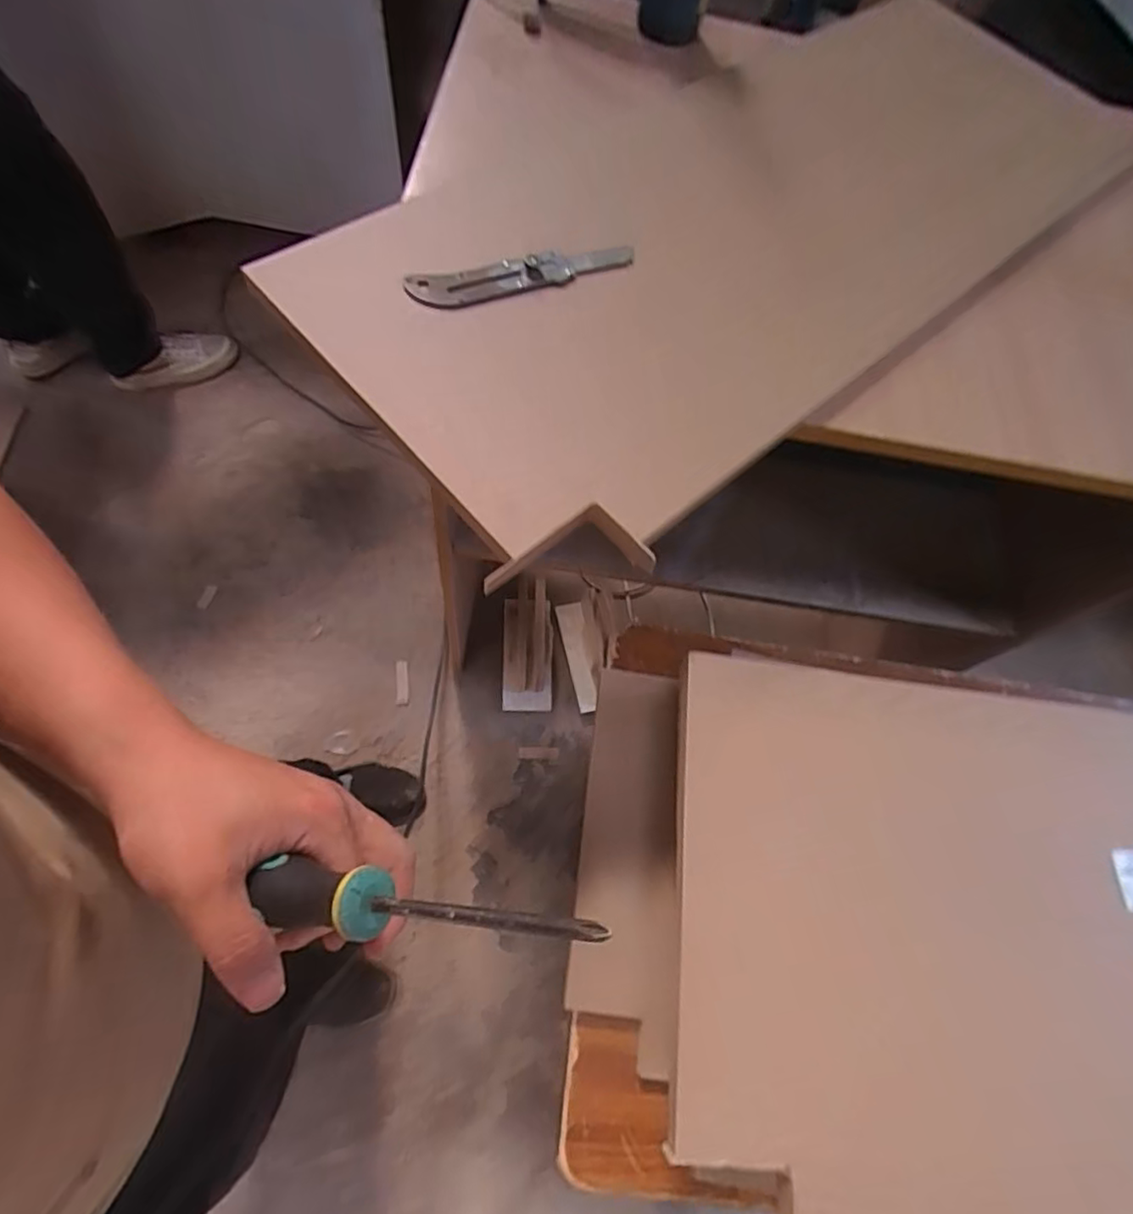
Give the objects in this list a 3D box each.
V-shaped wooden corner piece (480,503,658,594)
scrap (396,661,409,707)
[{"bbox_3d":[0.000,-0.038,0.412,0.111,0.026,0.041,-8,68,-11],"label":"V-shaped wooden corner piece"},{"bbox_3d":[-0.341,0.158,1.304,0.027,0.004,0.091,-3,86,7],"label":"scrap"}]

